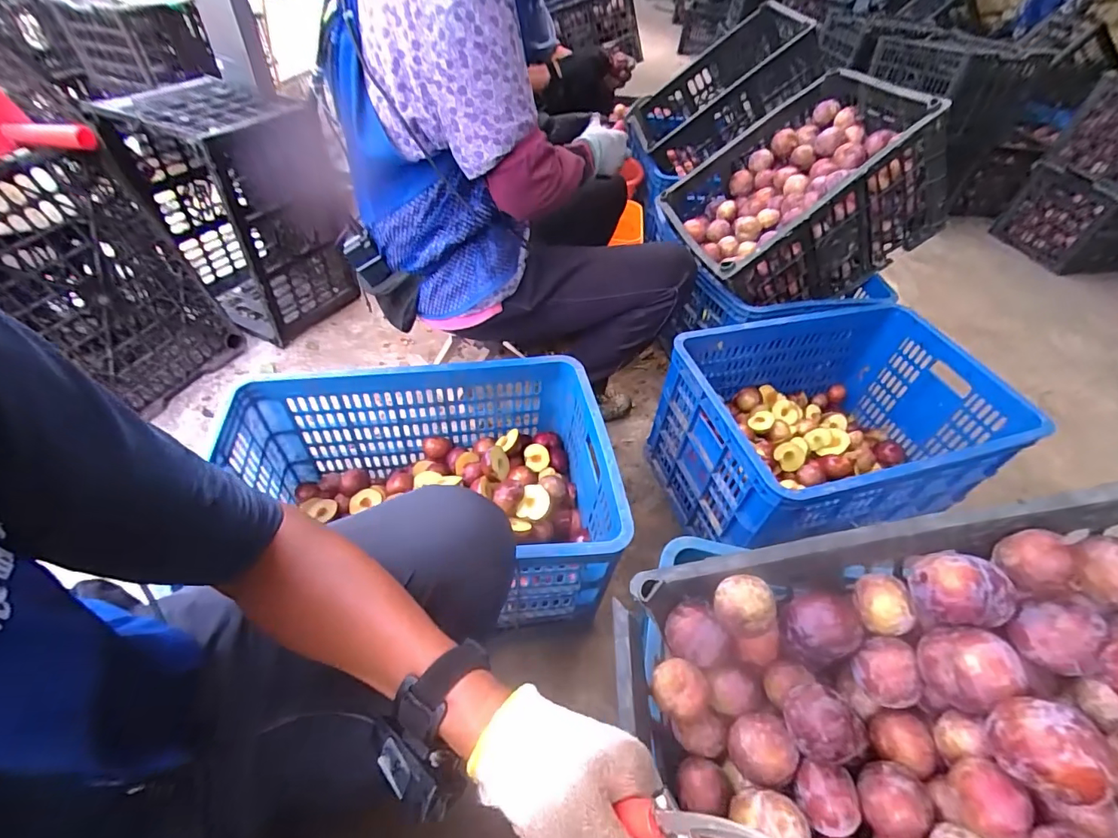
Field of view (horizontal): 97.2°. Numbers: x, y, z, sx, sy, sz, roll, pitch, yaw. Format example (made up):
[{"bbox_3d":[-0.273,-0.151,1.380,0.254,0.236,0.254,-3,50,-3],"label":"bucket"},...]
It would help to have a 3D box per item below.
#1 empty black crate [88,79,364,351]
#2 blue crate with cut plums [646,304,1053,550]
[{"bbox_3d":[-0.771,-0.503,1.221,0.386,0.479,0.311,30,55,23],"label":"empty black crate"},{"bbox_3d":[0.504,0.014,0.935,0.548,0.254,0.366,-13,50,-12],"label":"blue crate with cut plums"}]

